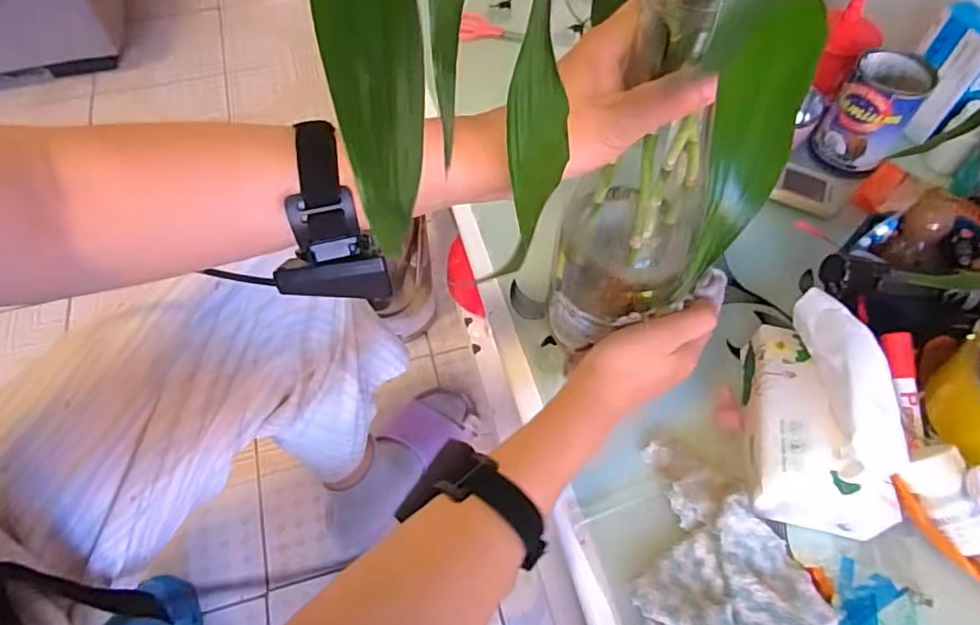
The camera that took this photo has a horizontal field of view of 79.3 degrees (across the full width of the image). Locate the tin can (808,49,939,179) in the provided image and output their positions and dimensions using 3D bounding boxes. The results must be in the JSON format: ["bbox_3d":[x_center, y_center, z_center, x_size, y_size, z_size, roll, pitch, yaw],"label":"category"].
[{"bbox_3d":[0.390,-0.203,0.611,0.071,0.109,0.076,0,57,0],"label":"tin can"}]

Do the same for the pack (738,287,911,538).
[{"bbox_3d":[0.239,0.067,0.417,0.083,0.081,0.141,8,58,5],"label":"pack"}]

